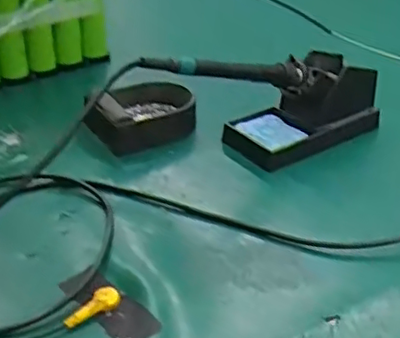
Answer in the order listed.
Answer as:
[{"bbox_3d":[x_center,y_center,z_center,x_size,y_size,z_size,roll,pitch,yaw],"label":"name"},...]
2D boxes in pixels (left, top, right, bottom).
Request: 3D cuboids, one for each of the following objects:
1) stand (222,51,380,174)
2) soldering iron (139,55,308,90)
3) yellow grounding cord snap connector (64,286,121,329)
[{"bbox_3d":[0.105,-0.061,0.640,0.152,0.077,0.073,-21,41,-31],"label":"stand"},{"bbox_3d":[0.024,-0.086,0.558,0.180,0.022,0.021,-2,29,-38],"label":"soldering iron"},{"bbox_3d":[-0.072,0.096,0.442,0.017,0.008,0.043,21,43,30],"label":"yellow grounding cord snap connector"}]

